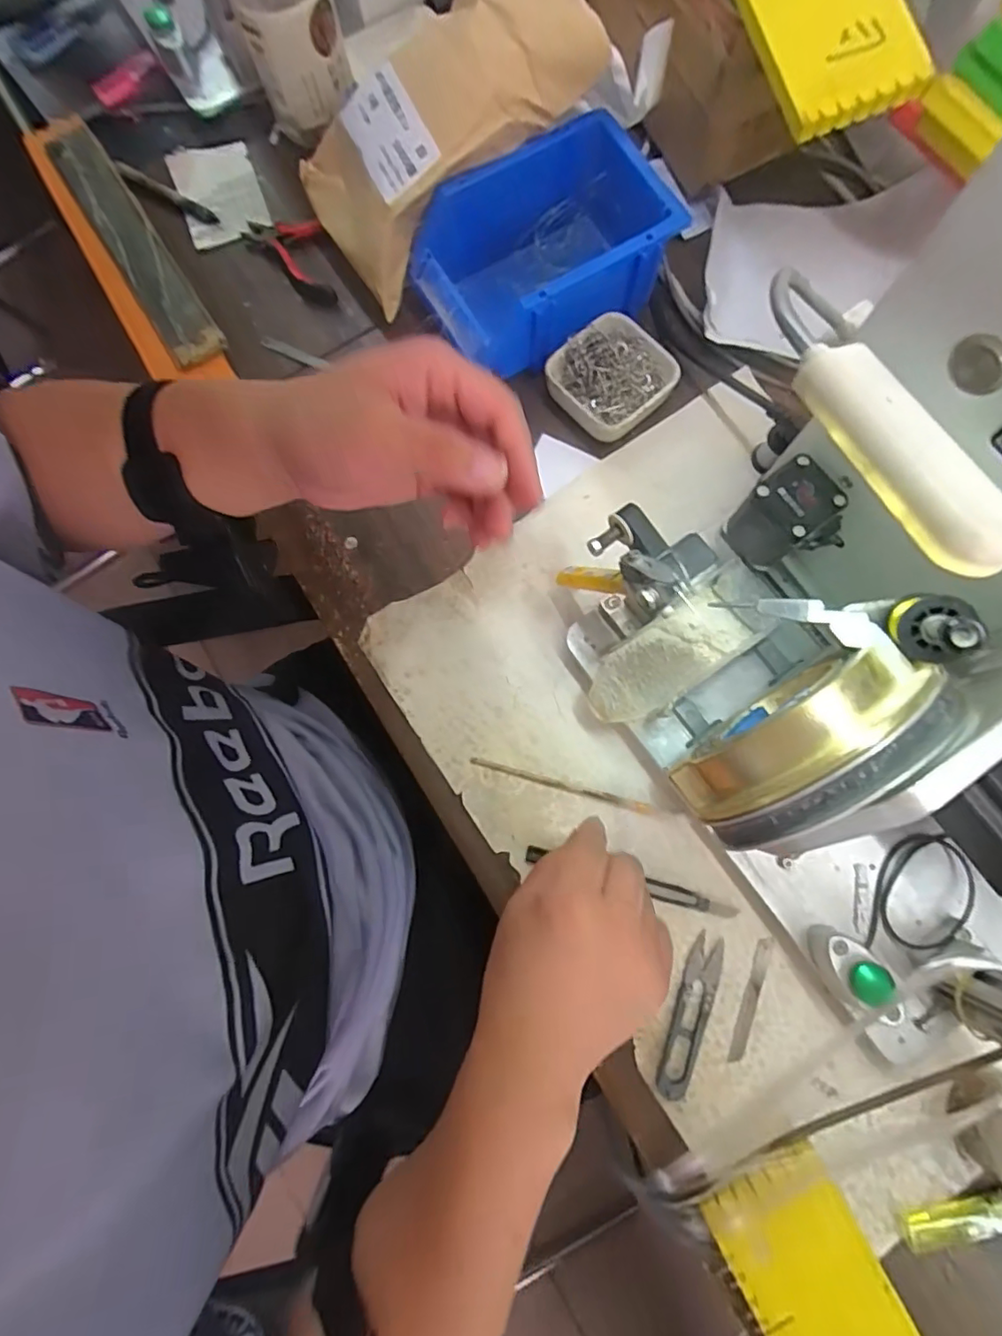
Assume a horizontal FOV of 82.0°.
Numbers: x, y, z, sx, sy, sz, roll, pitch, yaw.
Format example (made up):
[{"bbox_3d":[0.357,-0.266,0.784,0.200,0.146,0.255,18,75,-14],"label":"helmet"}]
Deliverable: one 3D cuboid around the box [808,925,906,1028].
[{"bbox_3d":[0.216,0.189,0.351,0.028,0.034,0.055,-40,81,-5],"label":"box"}]

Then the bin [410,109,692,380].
[{"bbox_3d":[0.035,-0.319,0.452,0.191,0.077,0.123,-28,80,-3],"label":"bin"}]

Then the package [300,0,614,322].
[{"bbox_3d":[-0.042,-0.391,0.423,0.234,0.068,0.127,-26,76,24],"label":"package"}]

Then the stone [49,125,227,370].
[{"bbox_3d":[-0.318,-0.367,0.499,0.044,0.018,0.264,-33,80,-4],"label":"stone"}]

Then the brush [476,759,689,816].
[{"bbox_3d":[0.051,0.086,0.412,0.148,0.004,0.008,15,81,5],"label":"brush"}]

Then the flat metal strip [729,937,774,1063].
[{"bbox_3d":[0.167,0.221,0.387,0.011,0.004,0.081,20,81,6],"label":"flat metal strip"}]

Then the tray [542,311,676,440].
[{"bbox_3d":[0.086,-0.226,0.455,0.086,0.032,0.080,-43,81,-5],"label":"tray"}]

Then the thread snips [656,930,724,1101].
[{"bbox_3d":[0.126,0.231,0.382,0.022,0.006,0.101,20,81,6],"label":"thread snips"}]

